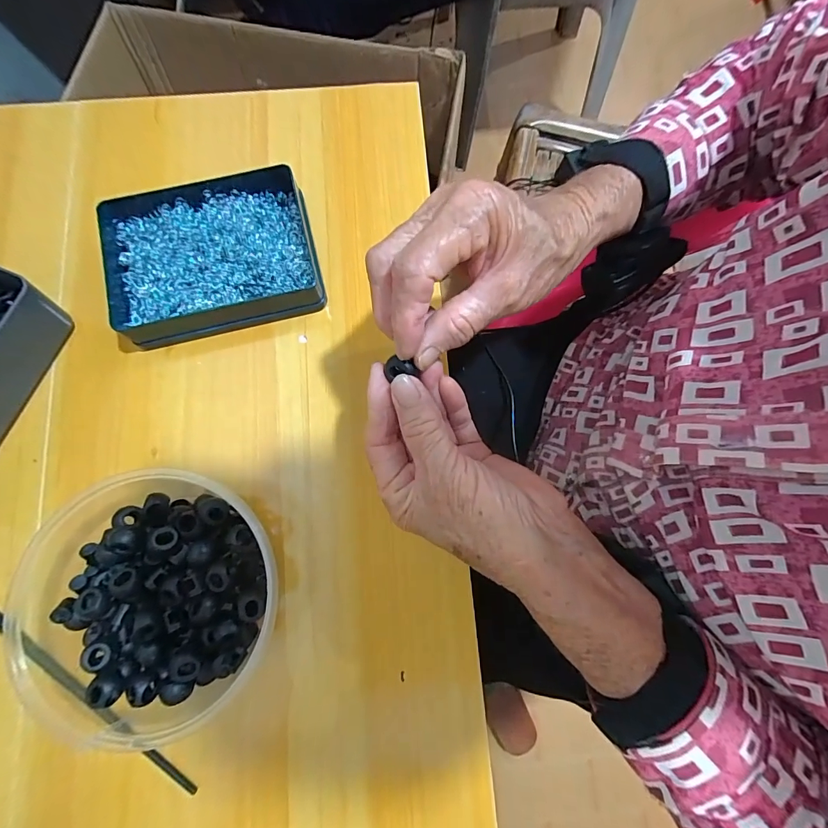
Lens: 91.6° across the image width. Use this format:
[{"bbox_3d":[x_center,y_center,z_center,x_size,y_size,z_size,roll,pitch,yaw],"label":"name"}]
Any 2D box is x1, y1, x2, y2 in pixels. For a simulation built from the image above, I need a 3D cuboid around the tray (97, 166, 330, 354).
[{"bbox_3d":[-0.155,-0.121,0.306,0.153,0.026,0.113,-14,78,-4],"label":"tray"}]

